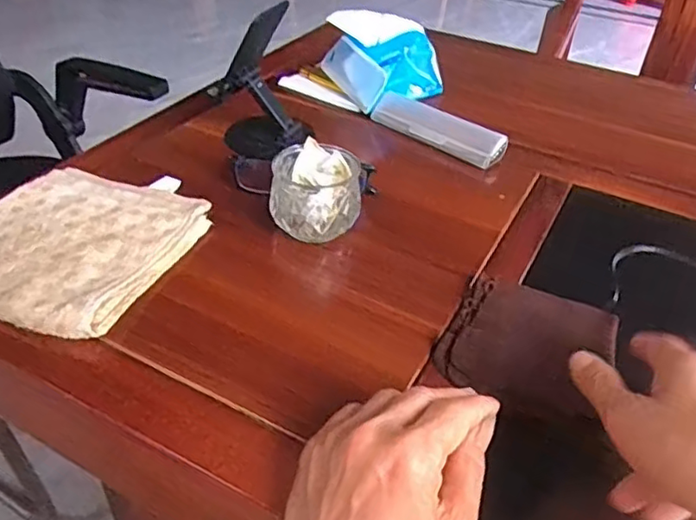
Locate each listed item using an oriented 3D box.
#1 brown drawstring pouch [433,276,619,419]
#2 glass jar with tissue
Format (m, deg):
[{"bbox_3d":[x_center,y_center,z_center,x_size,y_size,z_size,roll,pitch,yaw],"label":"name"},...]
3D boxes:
[{"bbox_3d":[0.128,0.060,0.442,0.111,0.018,0.107,19,42,17],"label":"brown drawstring pouch"},{"bbox_3d":[-0.026,-0.056,0.522,0.073,0.059,0.068,3,40,0],"label":"glass jar with tissue"}]

